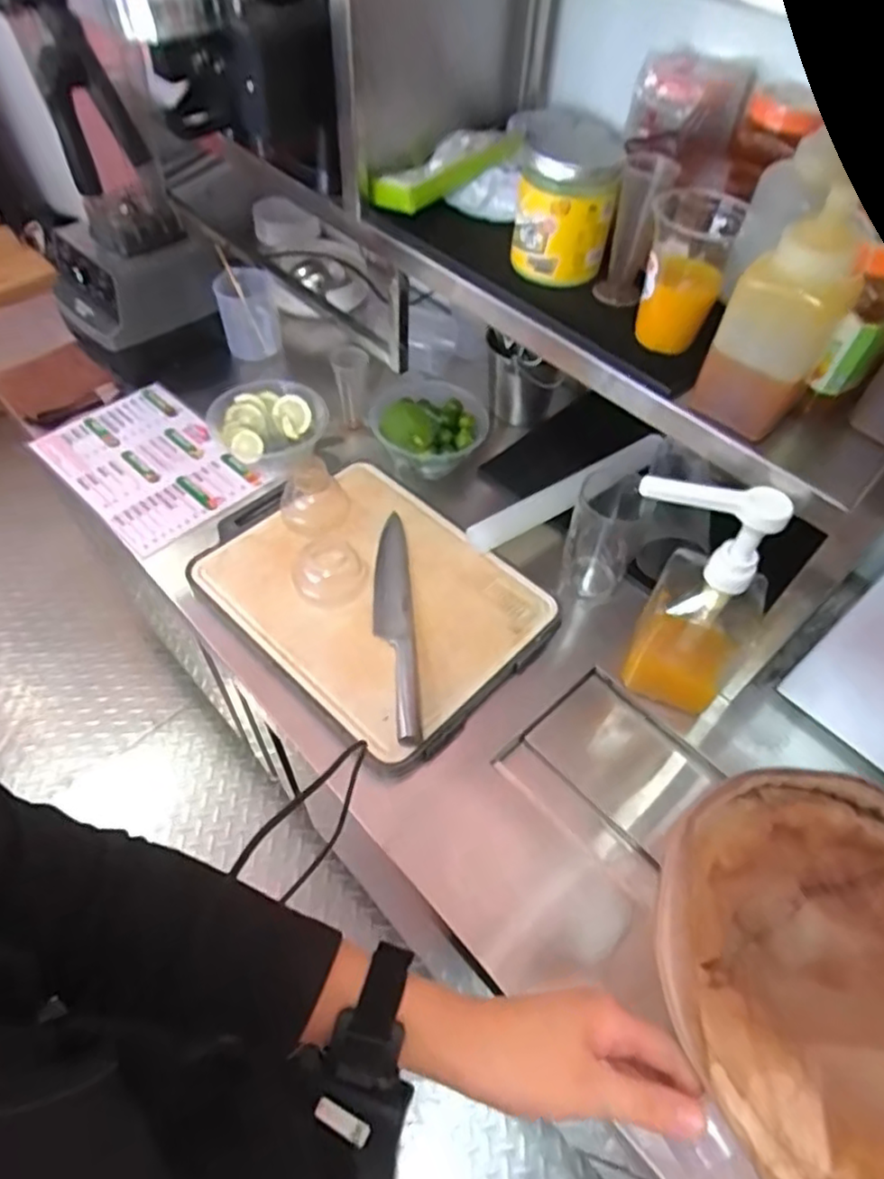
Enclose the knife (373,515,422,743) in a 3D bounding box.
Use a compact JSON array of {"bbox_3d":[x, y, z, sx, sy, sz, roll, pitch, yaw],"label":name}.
[{"bbox_3d":[-0.057,0.031,0.772,0.044,0.015,0.321,-3,55,-5],"label":"knife"}]

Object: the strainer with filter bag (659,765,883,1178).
[{"bbox_3d":[0.226,0.264,0.437,0.219,0.215,0.215,-22,58,-17],"label":"strainer with filter bag"}]

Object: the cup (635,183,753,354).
[{"bbox_3d":[0.218,-0.287,0.603,0.072,0.120,0.066,20,56,11],"label":"cup"}]

